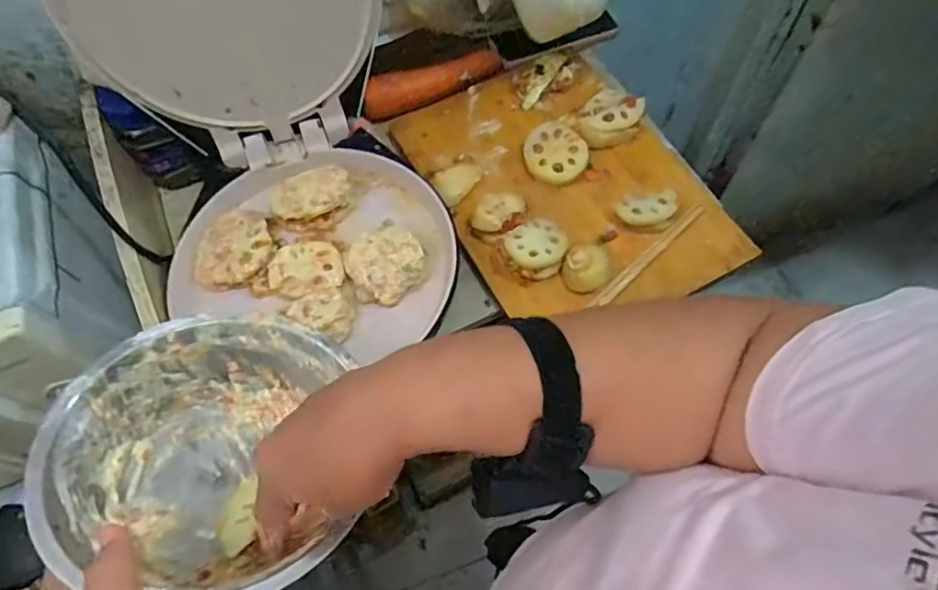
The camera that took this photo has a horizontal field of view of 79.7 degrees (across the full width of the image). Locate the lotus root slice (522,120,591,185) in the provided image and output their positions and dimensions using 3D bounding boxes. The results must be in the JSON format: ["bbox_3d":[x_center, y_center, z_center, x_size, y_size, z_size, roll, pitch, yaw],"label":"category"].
[{"bbox_3d":[0.096,-0.157,0.624,0.064,0.012,0.070,0,90,19],"label":"lotus root slice"}]

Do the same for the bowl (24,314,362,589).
[{"bbox_3d":[-0.174,0.120,0.404,0.208,0.088,0.207,8,46,-8],"label":"bowl"}]

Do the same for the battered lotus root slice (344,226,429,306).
[{"bbox_3d":[-0.079,-0.027,0.548,0.072,0.033,0.064,-25,65,-8],"label":"battered lotus root slice"}]

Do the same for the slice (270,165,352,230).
[{"bbox_3d":[-0.162,-0.100,0.581,0.081,0.021,0.061,-14,64,-3],"label":"slice"}]

